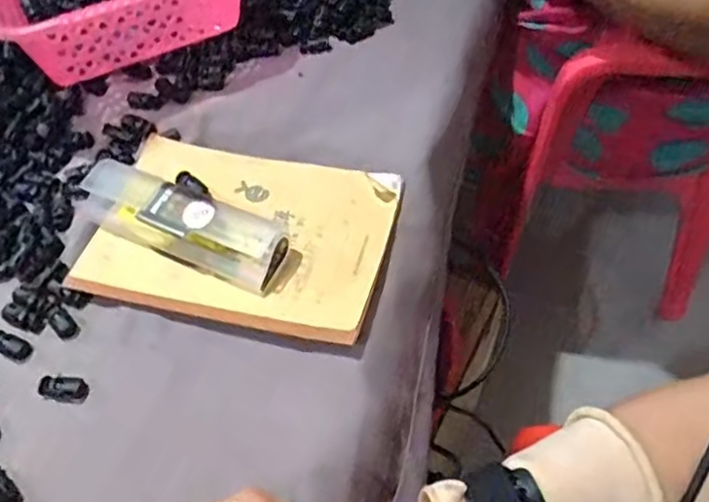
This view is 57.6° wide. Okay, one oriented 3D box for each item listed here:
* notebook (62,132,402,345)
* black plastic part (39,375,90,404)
[{"bbox_3d":[-0.083,-0.012,0.471,0.209,0.023,0.141,11,56,11],"label":"notebook"},{"bbox_3d":[-0.186,0.088,0.412,0.031,0.005,0.015,5,55,7],"label":"black plastic part"}]

